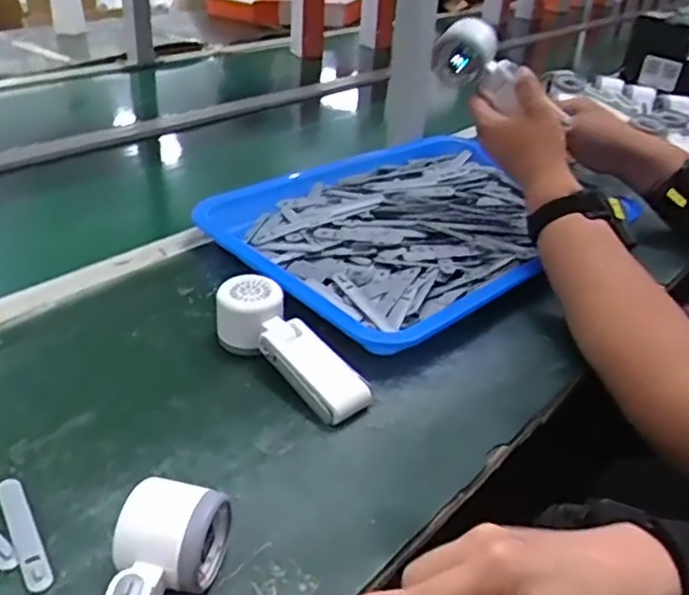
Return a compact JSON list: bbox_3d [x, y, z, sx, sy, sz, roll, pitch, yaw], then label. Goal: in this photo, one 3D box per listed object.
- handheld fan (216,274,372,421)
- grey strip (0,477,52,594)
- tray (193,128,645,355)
[{"bbox_3d":[-0.045,0.041,0.572,0.164,0.056,0.057,30,40,33],"label":"handheld fan"},{"bbox_3d":[-0.207,0.150,0.435,0.016,0.004,0.095,-17,39,-31],"label":"grey strip"},{"bbox_3d":[0.087,-0.088,0.804,0.465,0.045,0.336,-23,43,-38],"label":"tray"}]

